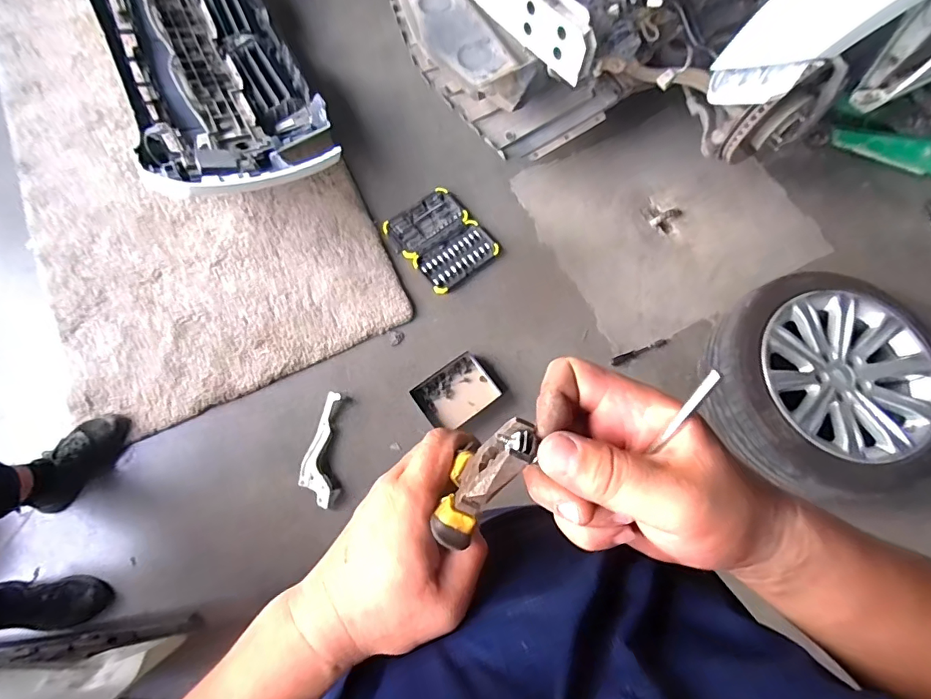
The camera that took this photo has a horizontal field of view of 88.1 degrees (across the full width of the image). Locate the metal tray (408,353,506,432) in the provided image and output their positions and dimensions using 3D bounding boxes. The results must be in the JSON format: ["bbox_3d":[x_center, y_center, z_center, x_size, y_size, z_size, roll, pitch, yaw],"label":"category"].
[{"bbox_3d":[-0.023,0.126,1.448,0.244,0.033,0.177,-33,76,-12],"label":"metal tray"}]

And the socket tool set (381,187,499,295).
[{"bbox_3d":[-0.081,-0.377,1.623,0.280,0.029,0.334,-38,77,-14],"label":"socket tool set"}]

